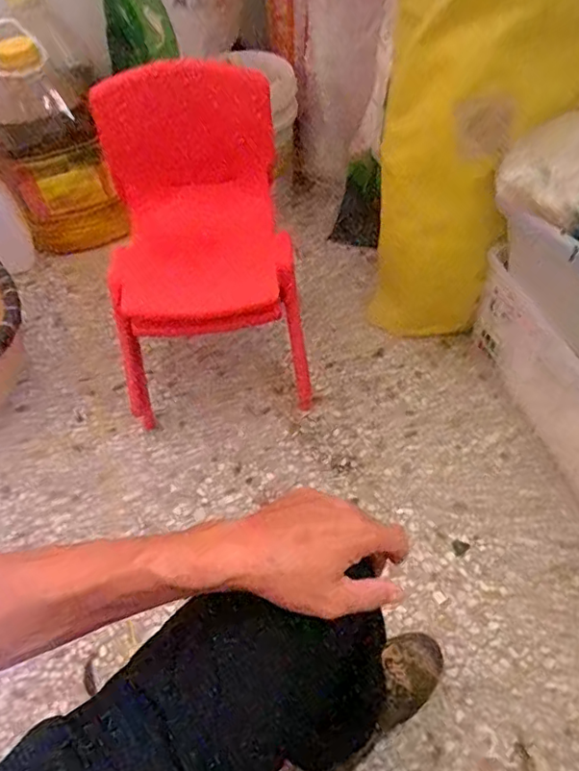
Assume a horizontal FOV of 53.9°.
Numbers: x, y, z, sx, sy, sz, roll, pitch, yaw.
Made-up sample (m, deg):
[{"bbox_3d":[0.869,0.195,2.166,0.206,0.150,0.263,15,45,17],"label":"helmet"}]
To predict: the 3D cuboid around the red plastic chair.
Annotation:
[{"bbox_3d":[-0.141,-0.197,0.971,0.298,0.565,0.255,-12,53,-4],"label":"red plastic chair"}]

